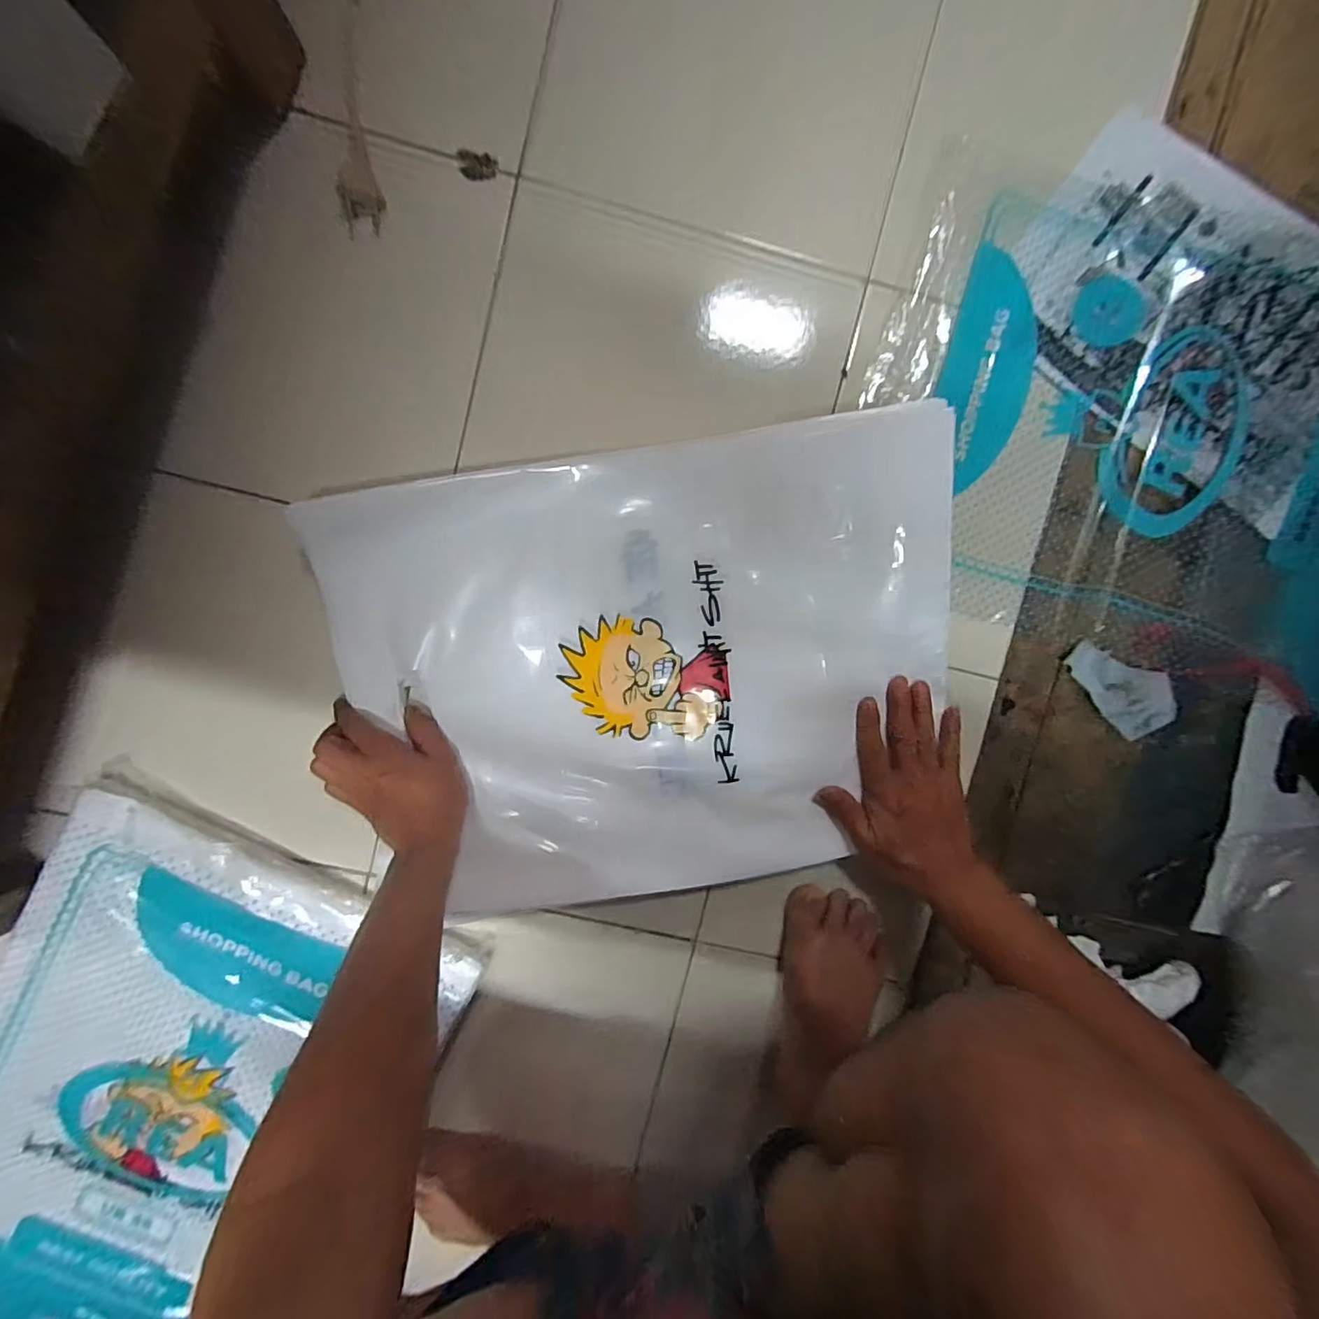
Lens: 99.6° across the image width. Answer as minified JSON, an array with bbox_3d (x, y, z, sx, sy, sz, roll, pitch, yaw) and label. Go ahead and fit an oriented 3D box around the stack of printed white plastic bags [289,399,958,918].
[{"bbox_3d":[-0.004,0.016,0.446,0.481,0.045,0.354,-8,93,-1],"label":"stack of printed white plastic bags"}]

